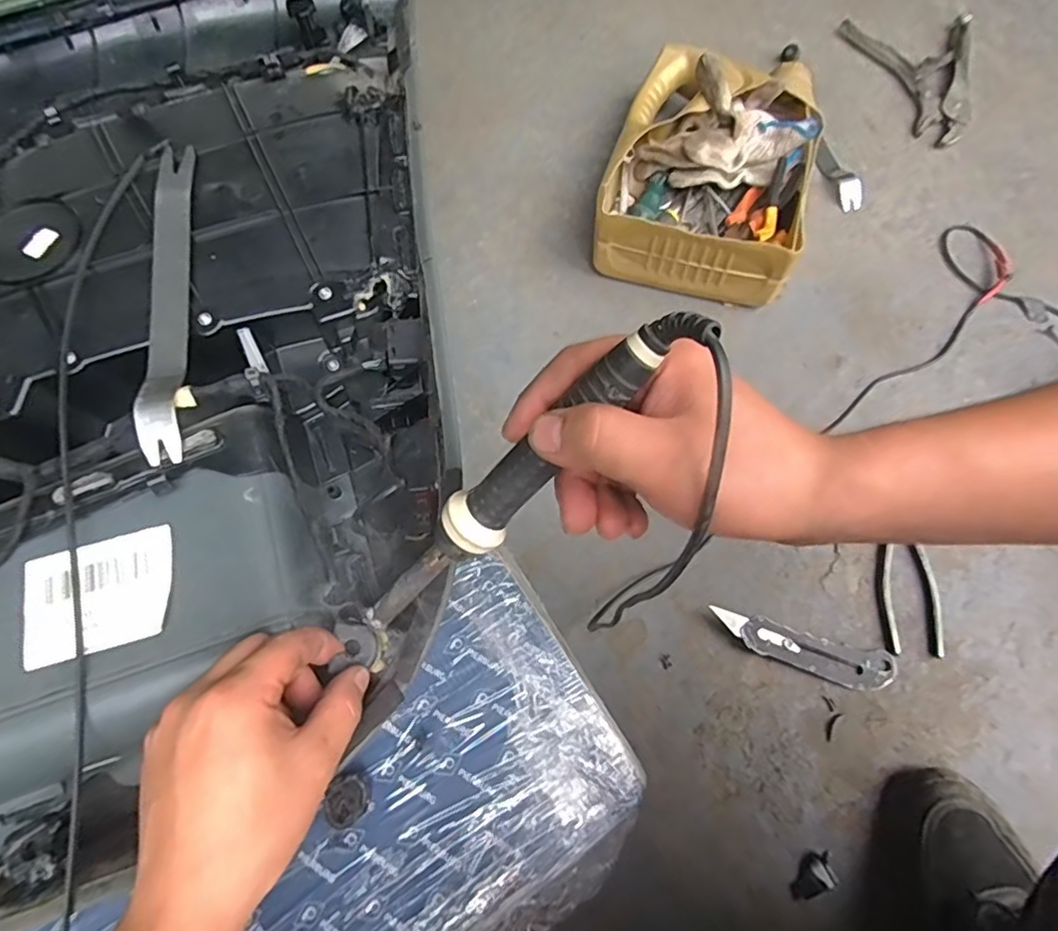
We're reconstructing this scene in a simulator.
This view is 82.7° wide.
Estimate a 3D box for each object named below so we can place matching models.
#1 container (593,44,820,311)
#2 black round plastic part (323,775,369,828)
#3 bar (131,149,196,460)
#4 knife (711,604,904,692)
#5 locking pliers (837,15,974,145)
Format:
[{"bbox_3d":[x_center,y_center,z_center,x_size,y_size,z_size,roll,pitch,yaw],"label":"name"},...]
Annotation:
[{"bbox_3d":[0.202,-0.324,0.668,0.210,0.096,0.272,14,72,7],"label":"container"},{"bbox_3d":[-0.110,0.201,0.362,0.025,0.009,0.026,-26,72,-7],"label":"black round plastic part"},{"bbox_3d":[-0.228,-0.114,0.380,0.024,0.018,0.233,-10,71,-1],"label":"bar"},{"bbox_3d":[0.246,0.166,0.537,0.162,0.014,0.036,14,72,7],"label":"knife"},{"bbox_3d":[0.472,-0.508,0.759,0.156,0.014,0.222,16,72,8],"label":"locking pliers"}]

